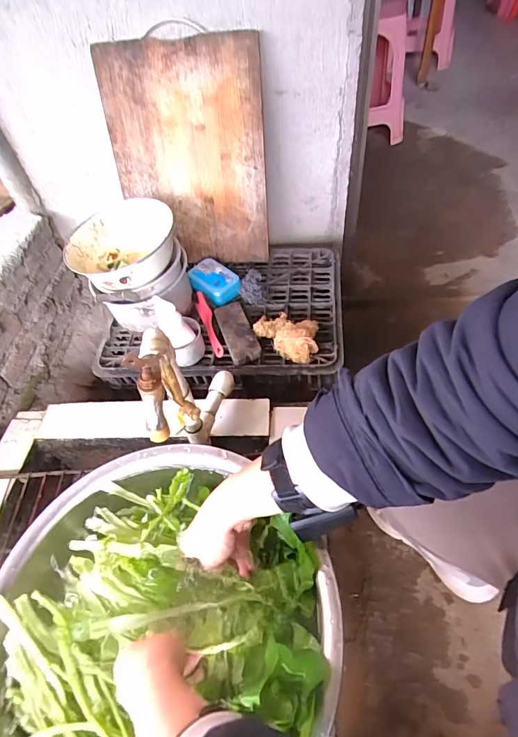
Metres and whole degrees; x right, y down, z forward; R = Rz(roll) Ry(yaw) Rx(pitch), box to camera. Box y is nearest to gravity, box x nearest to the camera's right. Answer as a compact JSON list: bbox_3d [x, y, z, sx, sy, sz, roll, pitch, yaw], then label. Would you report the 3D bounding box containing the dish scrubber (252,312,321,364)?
[{"bbox_3d":[0.056,-0.073,0.760,0.134,0.033,0.085,29,60,25],"label":"dish scrubber"}]

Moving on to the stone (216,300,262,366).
[{"bbox_3d":[-0.043,-0.074,0.790,0.057,0.024,0.149,-17,52,-7],"label":"stone"}]

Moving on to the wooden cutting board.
[{"bbox_3d":[-0.137,-0.418,0.820,0.295,0.409,0.032,-3,37,1],"label":"wooden cutting board"}]

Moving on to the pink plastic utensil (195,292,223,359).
[{"bbox_3d":[-0.099,-0.092,0.814,0.023,0.030,0.158,-20,53,-9],"label":"pink plastic utensil"}]

